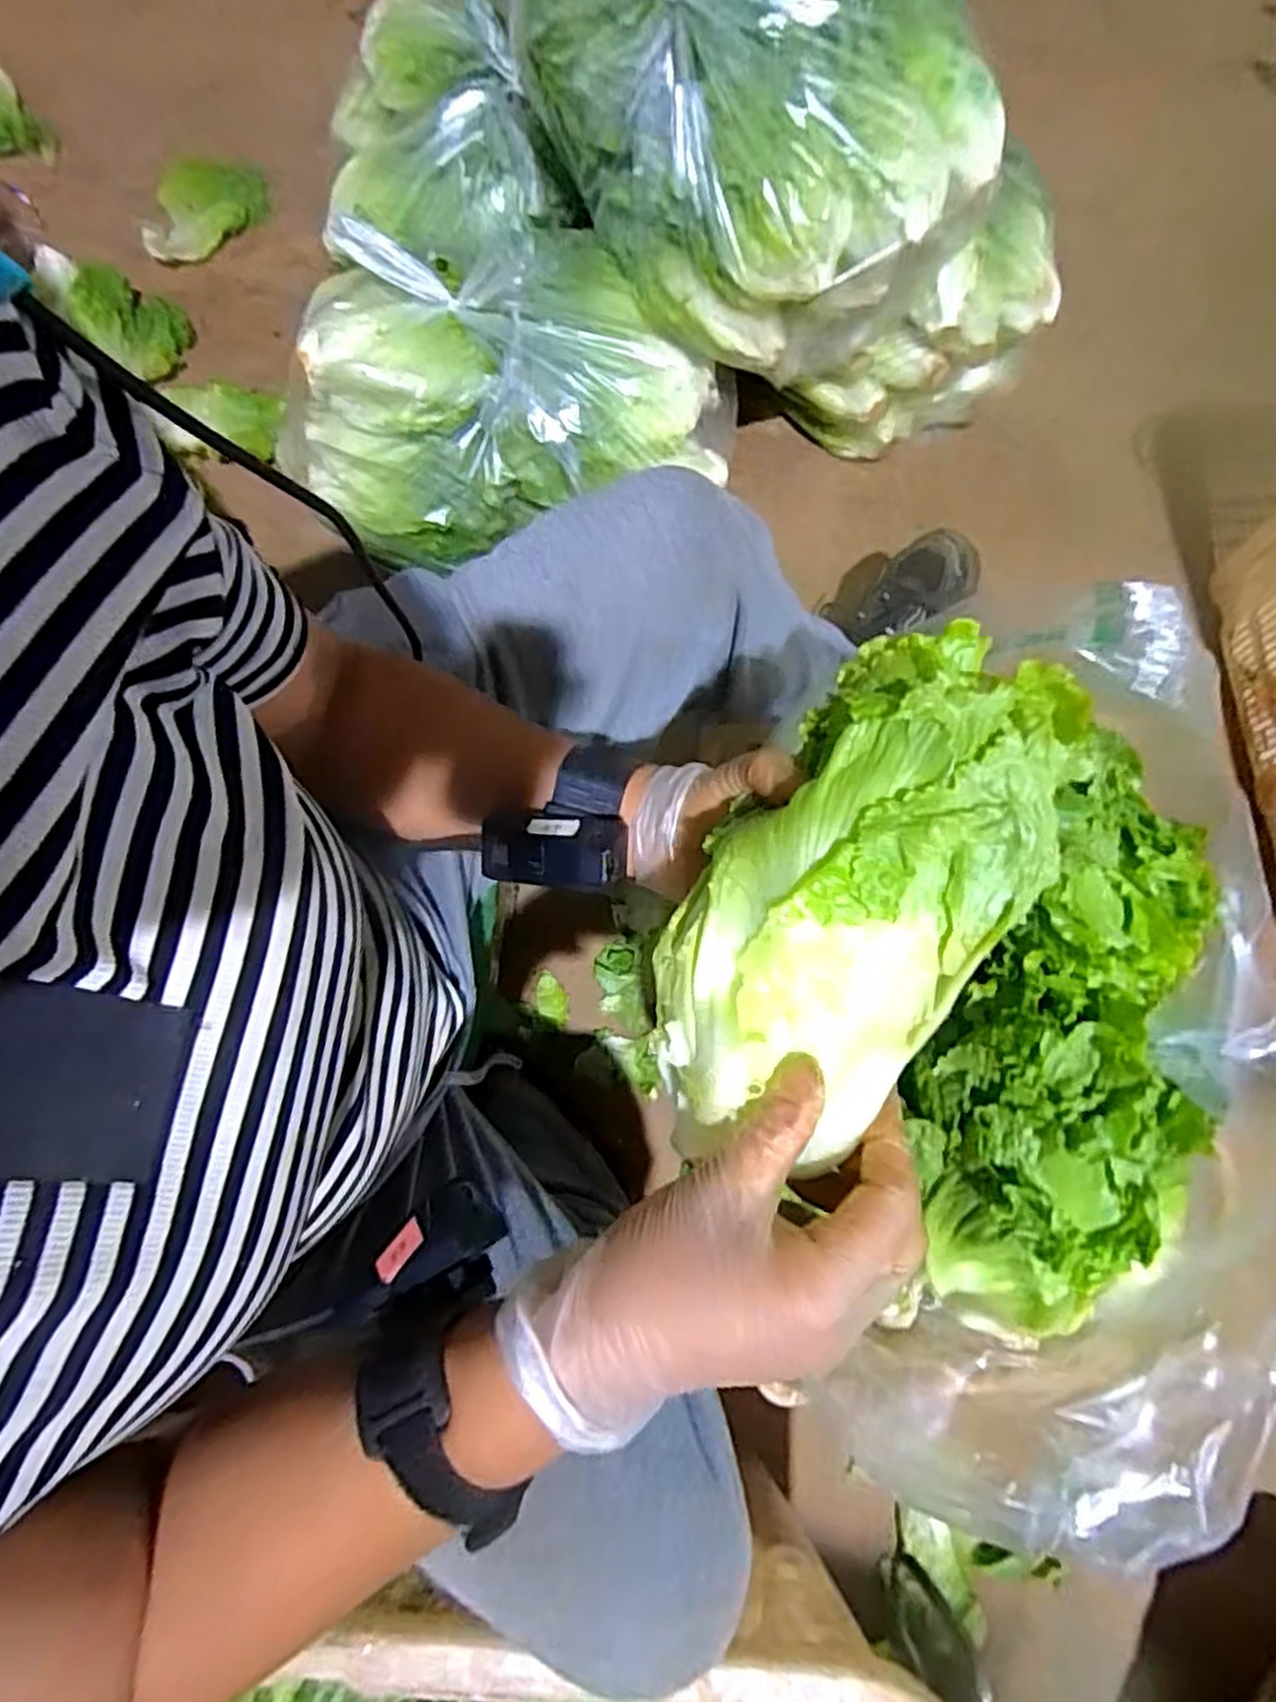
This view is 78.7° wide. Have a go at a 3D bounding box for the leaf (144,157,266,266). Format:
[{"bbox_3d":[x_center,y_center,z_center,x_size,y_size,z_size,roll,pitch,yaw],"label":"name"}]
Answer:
[{"bbox_3d":[-0.578,-0.855,1.045,0.179,0.055,0.089,-29,78,-9],"label":"leaf"}]

